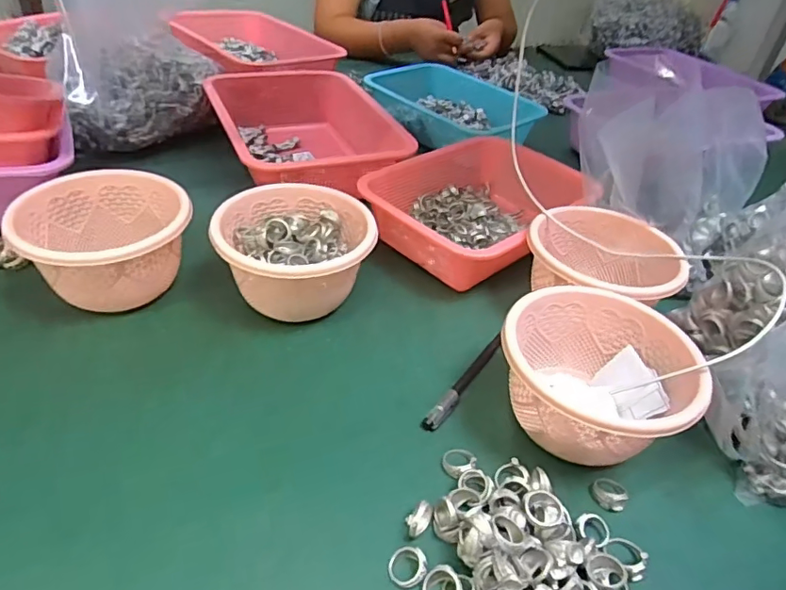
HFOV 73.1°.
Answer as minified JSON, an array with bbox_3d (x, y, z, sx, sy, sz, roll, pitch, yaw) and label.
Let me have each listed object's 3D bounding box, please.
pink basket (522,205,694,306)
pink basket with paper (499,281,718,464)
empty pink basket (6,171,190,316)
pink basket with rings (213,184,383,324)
[{"bbox_3d":[0.203,-0.021,0.532,0.145,0.069,0.140,23,42,19],"label":"pink basket"},{"bbox_3d":[0.154,0.071,0.423,0.146,0.085,0.139,11,40,6],"label":"pink basket with paper"},{"bbox_3d":[-0.270,-0.050,0.504,0.135,0.082,0.141,5,40,-4],"label":"empty pink basket"},{"bbox_3d":[-0.097,-0.039,0.521,0.147,0.085,0.132,-11,43,-20],"label":"pink basket with rings"}]

